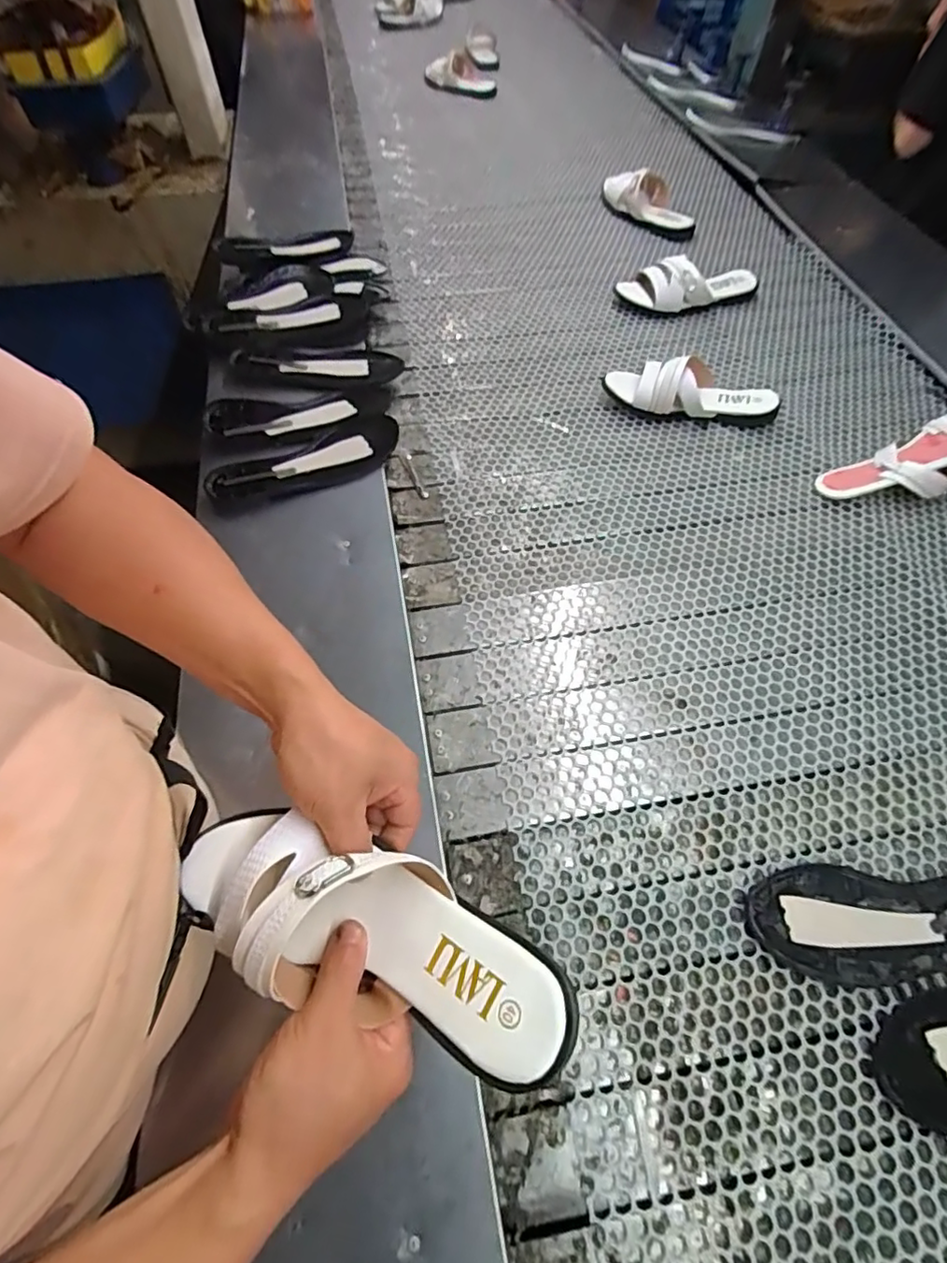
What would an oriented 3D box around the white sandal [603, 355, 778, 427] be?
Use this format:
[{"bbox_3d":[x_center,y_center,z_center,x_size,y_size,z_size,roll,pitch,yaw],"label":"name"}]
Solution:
[{"bbox_3d":[0.317,-0.358,0.835,0.243,0.062,0.086,11,58,8],"label":"white sandal"}]

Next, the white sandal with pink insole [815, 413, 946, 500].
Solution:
[{"bbox_3d":[0.571,-0.218,0.740,0.238,0.052,0.086,-22,57,13],"label":"white sandal with pink insole"}]

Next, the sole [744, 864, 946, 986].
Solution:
[{"bbox_3d":[0.369,0.243,0.482,0.263,0.021,0.085,0,57,1],"label":"sole"}]

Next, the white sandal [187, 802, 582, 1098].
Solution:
[{"bbox_3d":[-0.061,0.167,0.321,0.234,0.058,0.086,17,59,15],"label":"white sandal"}]

